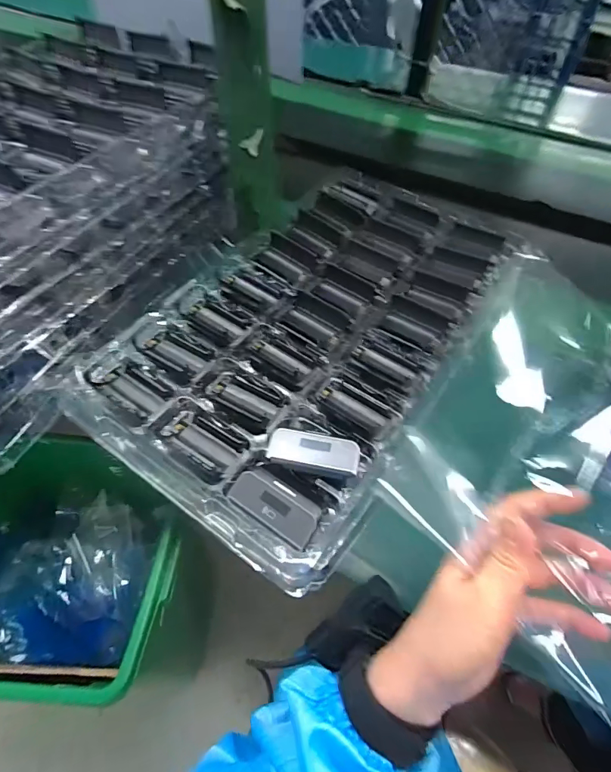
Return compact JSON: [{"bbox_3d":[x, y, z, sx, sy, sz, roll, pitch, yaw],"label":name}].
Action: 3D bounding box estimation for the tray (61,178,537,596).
[{"bbox_3d":[0.016,-0.076,0.486,0.306,0.044,0.500,29,58,19],"label":"tray"}]

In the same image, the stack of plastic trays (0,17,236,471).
[{"bbox_3d":[-0.310,-0.186,0.494,0.266,0.220,0.461,28,58,19],"label":"stack of plastic trays"}]

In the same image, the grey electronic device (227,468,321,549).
[{"bbox_3d":[-0.024,0.095,0.343,0.075,0.016,0.033,30,84,16],"label":"grey electronic device"}]

